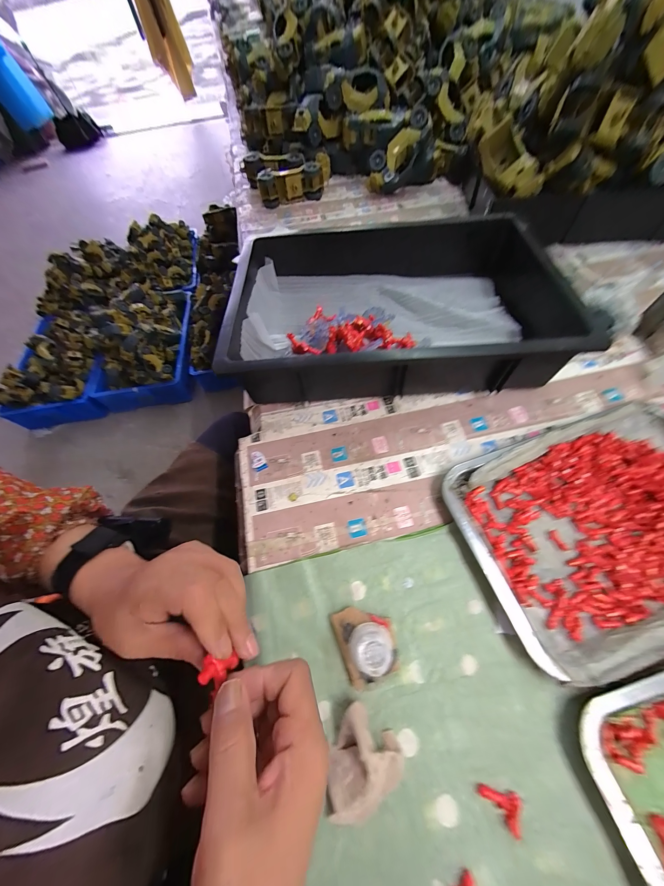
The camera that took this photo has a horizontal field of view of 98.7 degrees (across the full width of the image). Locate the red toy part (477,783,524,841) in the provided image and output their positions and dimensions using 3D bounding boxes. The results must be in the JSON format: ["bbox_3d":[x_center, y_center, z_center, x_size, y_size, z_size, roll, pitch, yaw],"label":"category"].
[{"bbox_3d":[0.135,0.282,0.224,0.022,0.004,0.034,-42,68,-16],"label":"red toy part"}]

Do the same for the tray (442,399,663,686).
[{"bbox_3d":[0.294,0.080,0.303,0.301,0.023,0.212,-18,64,-5],"label":"tray"}]

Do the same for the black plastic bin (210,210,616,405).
[{"bbox_3d":[0.091,-0.208,0.424,0.461,0.094,0.305,-3,63,2],"label":"black plastic bin"}]

